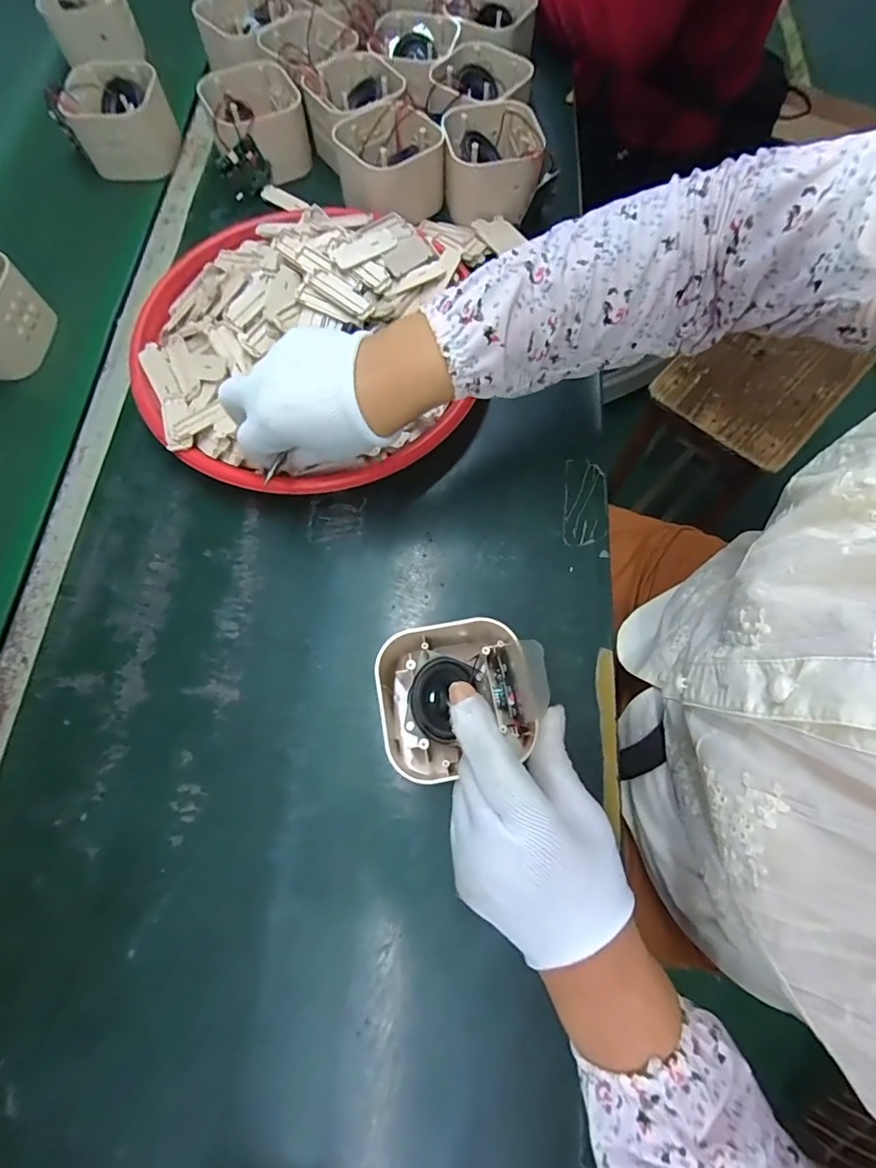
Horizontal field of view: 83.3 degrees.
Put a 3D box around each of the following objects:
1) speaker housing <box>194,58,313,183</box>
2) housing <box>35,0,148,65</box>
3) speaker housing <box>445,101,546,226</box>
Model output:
[{"bbox_3d":[-0.181,-0.466,0.502,0.090,0.058,0.090,-23,72,-7],"label":"speaker housing"},{"bbox_3d":[-0.398,-0.643,0.566,0.095,0.061,0.073,-23,72,-7],"label":"housing"},{"bbox_3d":[0.052,-0.411,0.482,0.090,0.056,0.100,-2,70,0],"label":"speaker housing"}]

